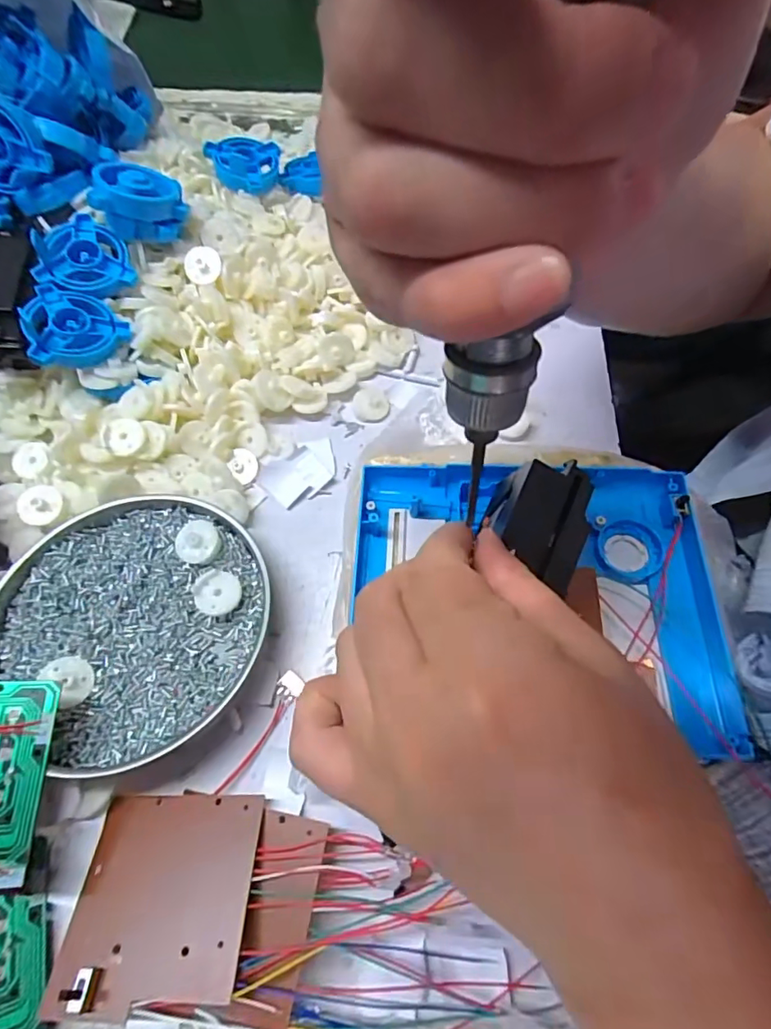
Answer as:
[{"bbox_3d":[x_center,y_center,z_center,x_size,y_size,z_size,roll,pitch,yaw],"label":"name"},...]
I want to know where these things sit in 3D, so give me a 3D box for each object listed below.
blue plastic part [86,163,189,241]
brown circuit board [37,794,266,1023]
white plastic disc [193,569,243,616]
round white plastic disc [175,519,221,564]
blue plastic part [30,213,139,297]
[{"bbox_3d":[-0.154,-0.195,0.324,0.052,0.028,0.041,-10,62,-31],"label":"blue plastic part"},{"bbox_3d":[-0.090,0.153,0.210,0.072,0.006,0.072,-4,48,7],"label":"brown circuit board"},{"bbox_3d":[-0.086,0.040,0.266,0.023,0.009,0.023,0,64,0],"label":"white plastic disc"},{"bbox_3d":[-0.098,0.015,0.273,0.023,0.010,0.021,0,64,0],"label":"round white plastic disc"},{"bbox_3d":[-0.184,-0.157,0.314,0.052,0.018,0.053,-24,83,-20],"label":"blue plastic part"}]

